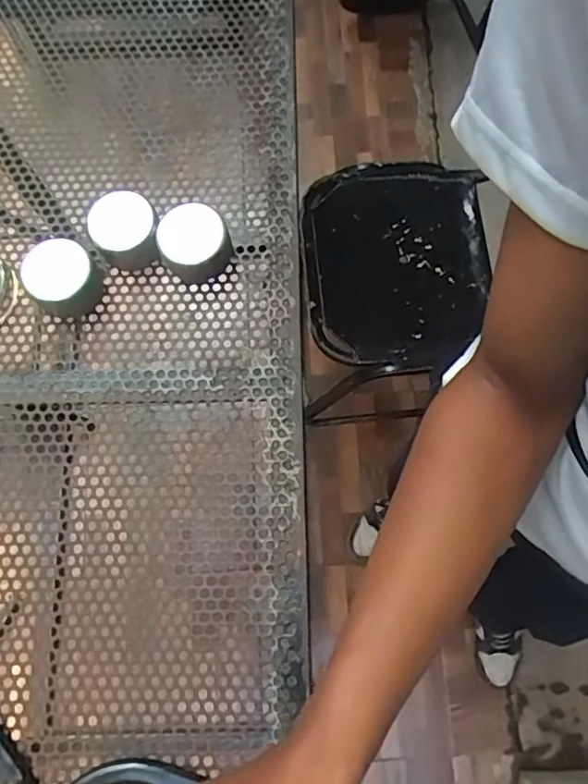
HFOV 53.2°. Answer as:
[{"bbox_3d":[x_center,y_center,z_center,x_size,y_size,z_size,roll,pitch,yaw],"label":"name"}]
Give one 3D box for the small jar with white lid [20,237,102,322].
[{"bbox_3d":[-0.261,-0.129,0.668,0.075,0.056,0.074,0,77,0],"label":"small jar with white lid"}]

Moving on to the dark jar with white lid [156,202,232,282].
[{"bbox_3d":[-0.113,-0.178,0.681,0.076,0.060,0.081,0,77,0],"label":"dark jar with white lid"}]

